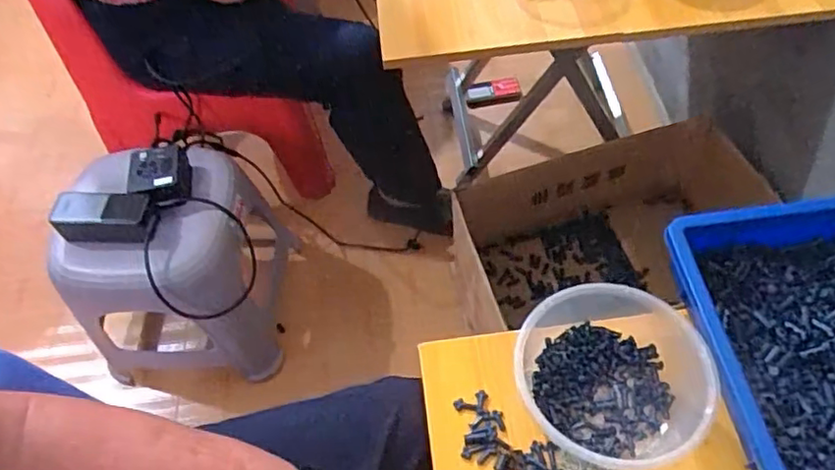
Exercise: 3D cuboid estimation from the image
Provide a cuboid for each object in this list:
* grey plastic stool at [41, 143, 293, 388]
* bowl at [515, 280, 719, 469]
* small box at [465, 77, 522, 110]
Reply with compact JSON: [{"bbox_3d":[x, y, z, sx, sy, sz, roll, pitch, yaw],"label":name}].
[{"bbox_3d":[-0.391,0.033,1.038,0.275,0.346,0.322,0,57,4],"label":"grey plastic stool"},{"bbox_3d":[0.154,0.107,0.488,0.143,0.062,0.155,36,66,25],"label":"bowl"},{"bbox_3d":[0.172,-0.323,1.414,0.127,0.054,0.033,-8,53,25],"label":"small box"}]

